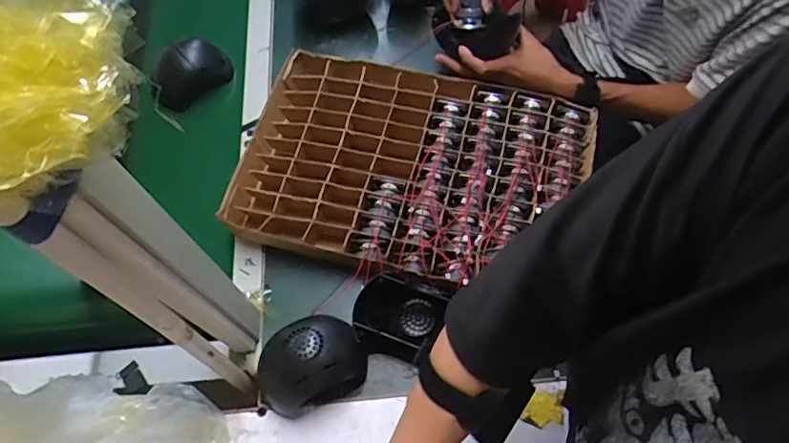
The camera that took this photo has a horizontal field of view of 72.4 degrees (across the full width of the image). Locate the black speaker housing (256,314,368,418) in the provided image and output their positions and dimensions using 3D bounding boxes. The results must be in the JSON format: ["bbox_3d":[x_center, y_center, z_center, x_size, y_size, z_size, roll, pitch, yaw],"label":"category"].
[{"bbox_3d":[-0.103,0.165,0.635,0.128,0.065,0.094,-22,65,-7],"label":"black speaker housing"}]

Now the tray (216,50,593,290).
[{"bbox_3d":[0.024,-0.072,0.745,0.462,0.046,0.319,11,65,8],"label":"tray"}]

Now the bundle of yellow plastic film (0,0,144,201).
[{"bbox_3d":[-0.172,-0.060,0.244,0.063,0.068,0.113,4,64,5],"label":"bundle of yellow plastic film"}]

